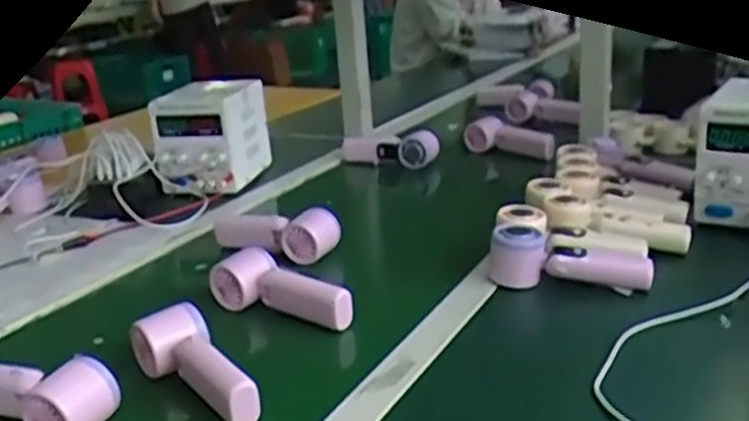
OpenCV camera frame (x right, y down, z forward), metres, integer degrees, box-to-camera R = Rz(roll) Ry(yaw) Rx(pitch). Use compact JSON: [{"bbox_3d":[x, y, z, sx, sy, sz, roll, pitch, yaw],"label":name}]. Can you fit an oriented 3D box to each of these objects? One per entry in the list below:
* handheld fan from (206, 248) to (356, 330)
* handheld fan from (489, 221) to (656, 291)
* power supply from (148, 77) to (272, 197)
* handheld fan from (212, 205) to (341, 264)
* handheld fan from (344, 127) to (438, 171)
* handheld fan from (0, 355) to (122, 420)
[{"bbox_3d":[-0.102,0.083,0.812,0.179,0.055,0.051,13,25,41],"label":"handheld fan"},{"bbox_3d":[0.214,0.058,0.844,0.171,0.071,0.050,3,20,19],"label":"handheld fan"},{"bbox_3d":[-0.272,-0.131,1.299,0.130,0.165,0.188,1,19,13],"label":"power supply"},{"bbox_3d":[-0.125,0.027,0.990,0.180,0.056,0.058,9,23,32],"label":"handheld fan"},{"bbox_3d":[0.024,-0.119,1.427,0.200,0.057,0.054,9,23,32],"label":"handheld fan"},{"bbox_3d":[-0.280,0.155,0.641,0.135,0.053,0.051,4,20,21],"label":"handheld fan"}]

